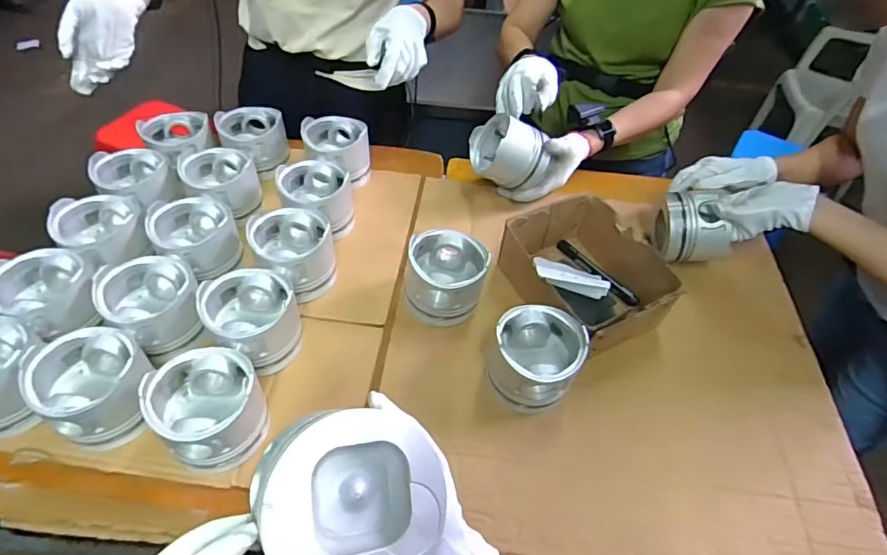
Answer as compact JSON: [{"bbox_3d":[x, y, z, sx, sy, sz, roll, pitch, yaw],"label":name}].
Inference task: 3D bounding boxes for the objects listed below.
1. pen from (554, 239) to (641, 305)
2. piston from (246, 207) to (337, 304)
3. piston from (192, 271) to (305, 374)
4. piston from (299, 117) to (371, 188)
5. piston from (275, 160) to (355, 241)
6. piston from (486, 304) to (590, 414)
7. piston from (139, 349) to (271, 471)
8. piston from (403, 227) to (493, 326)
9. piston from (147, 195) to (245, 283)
[{"bbox_3d":[0.220,-0.009,0.740,0.020,0.020,0.148,-24,55,-23],"label":"pen"},{"bbox_3d":[-0.197,-0.030,0.683,0.102,0.082,0.110,-20,54,-21],"label":"piston"},{"bbox_3d":[-0.221,0.051,0.604,0.103,0.075,0.112,-29,57,-26],"label":"piston"},{"bbox_3d":[-0.175,-0.206,0.847,0.102,0.082,0.102,-5,50,-9],"label":"piston"},{"bbox_3d":[-0.187,-0.115,0.760,0.107,0.078,0.096,14,50,7],"label":"piston"},{"bbox_3d":[0.106,0.096,0.605,0.096,0.087,0.097,2,49,-3],"label":"piston"},{"bbox_3d":[-0.239,0.134,0.528,0.110,0.077,0.100,31,54,21],"label":"piston"},{"bbox_3d":[0.004,-0.001,0.678,0.096,0.083,0.099,2,49,-3],"label":"piston"},{"bbox_3d":[-0.328,-0.051,0.682,0.102,0.065,0.108,-25,56,-23],"label":"piston"}]

